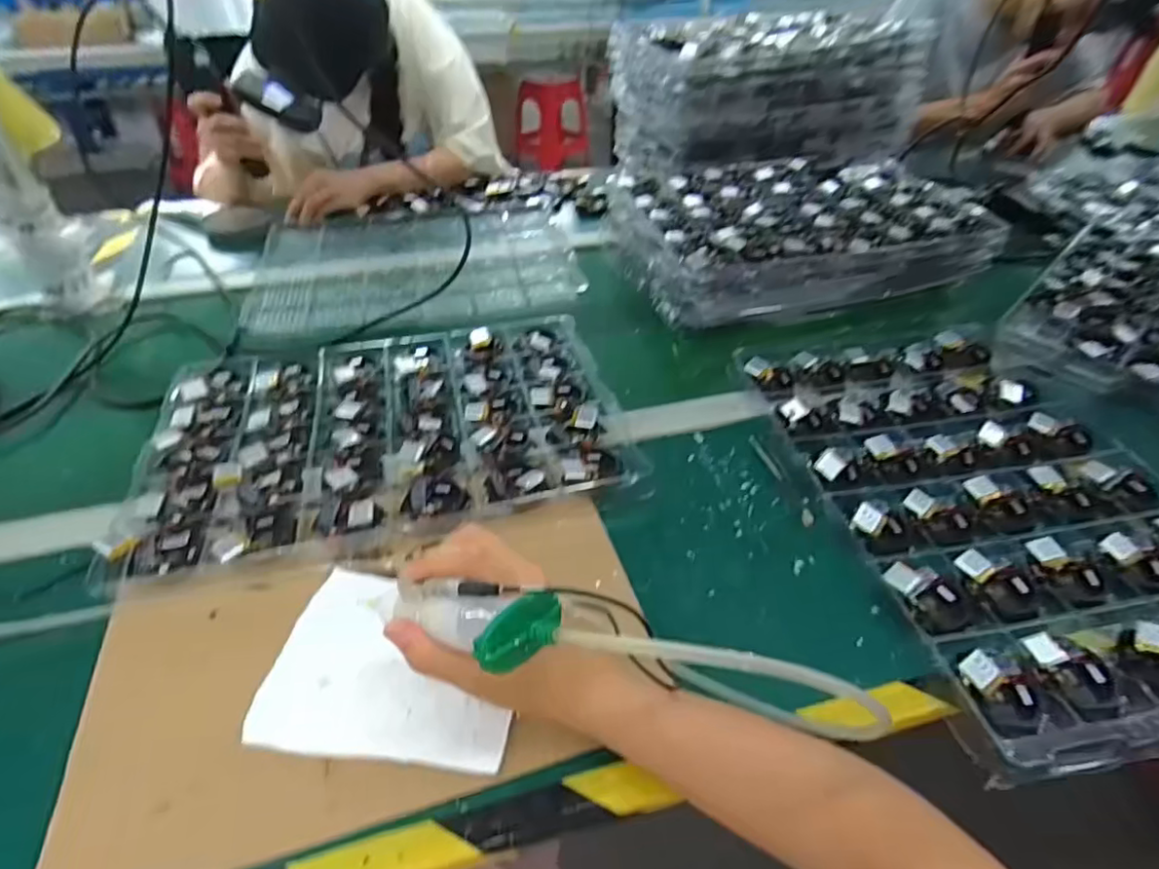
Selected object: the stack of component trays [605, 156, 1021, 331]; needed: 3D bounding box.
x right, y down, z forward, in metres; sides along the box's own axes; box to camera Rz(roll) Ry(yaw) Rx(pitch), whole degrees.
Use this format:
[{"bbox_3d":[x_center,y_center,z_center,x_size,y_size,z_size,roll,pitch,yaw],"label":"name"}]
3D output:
[{"bbox_3d":[0.291,-0.298,0.862,0.451,0.084,0.340,-8,43,-10],"label":"stack of component trays"}]

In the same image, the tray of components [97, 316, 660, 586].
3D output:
[{"bbox_3d":[-0.187,-0.013,0.594,0.428,0.023,0.300,-10,43,-11],"label":"tray of components"}]

